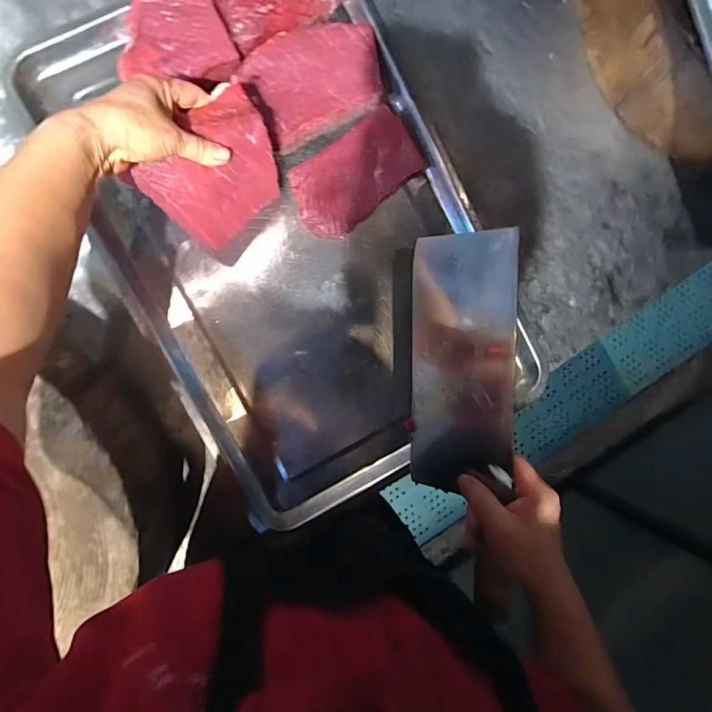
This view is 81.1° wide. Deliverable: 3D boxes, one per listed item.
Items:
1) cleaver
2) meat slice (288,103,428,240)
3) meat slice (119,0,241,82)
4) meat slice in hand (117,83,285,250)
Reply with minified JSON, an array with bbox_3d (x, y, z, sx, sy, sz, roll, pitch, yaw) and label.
[{"bbox_3d":[0.094,0.059,0.383,0.015,0.102,0.332,-8,98,-47],"label":"cleaver"},{"bbox_3d":[-0.002,-0.204,0.476,0.150,0.025,0.086,-36,96,-4],"label":"meat slice"},{"bbox_3d":[-0.183,-0.341,0.433,0.114,0.019,0.103,3,94,-5],"label":"meat slice"},{"bbox_3d":[-0.131,-0.175,0.403,0.130,0.019,0.098,-45,123,-9],"label":"meat slice in hand"}]

